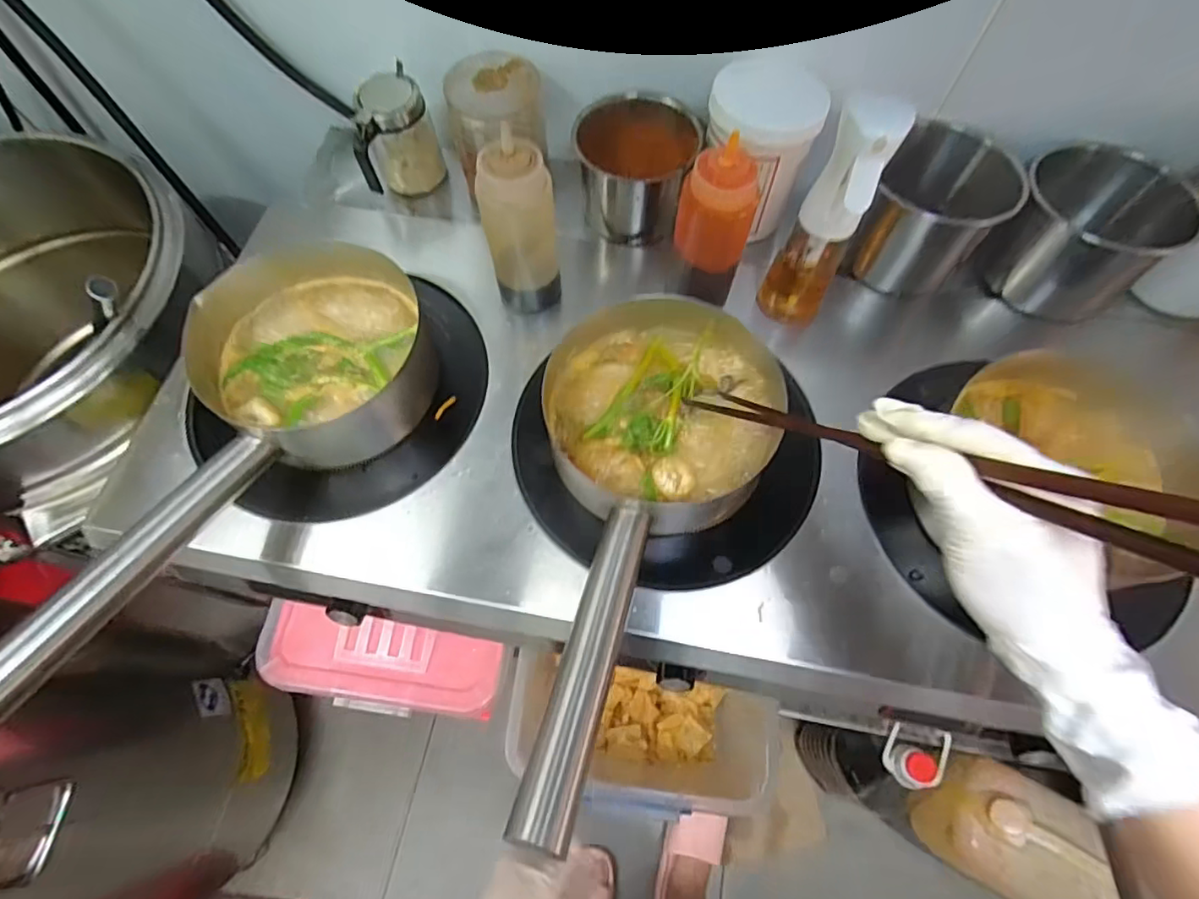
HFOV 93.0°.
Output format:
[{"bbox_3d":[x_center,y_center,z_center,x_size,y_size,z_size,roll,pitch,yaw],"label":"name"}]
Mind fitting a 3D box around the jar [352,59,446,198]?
[{"bbox_3d":[-0.229,-0.346,0.644,0.087,0.108,0.072,-20,67,-9],"label":"jar"}]

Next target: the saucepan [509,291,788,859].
[{"bbox_3d":[0.026,0.058,0.442,0.201,0.120,0.429,12,52,5],"label":"saucepan"}]

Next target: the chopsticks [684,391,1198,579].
[{"bbox_3d":[0.162,-0.009,0.353,0.046,0.357,0.019,-22,106,-10],"label":"chopsticks"}]

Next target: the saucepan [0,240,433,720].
[{"bbox_3d":[-0.296,-0.011,0.484,0.204,0.110,0.455,12,53,5],"label":"saucepan"}]

